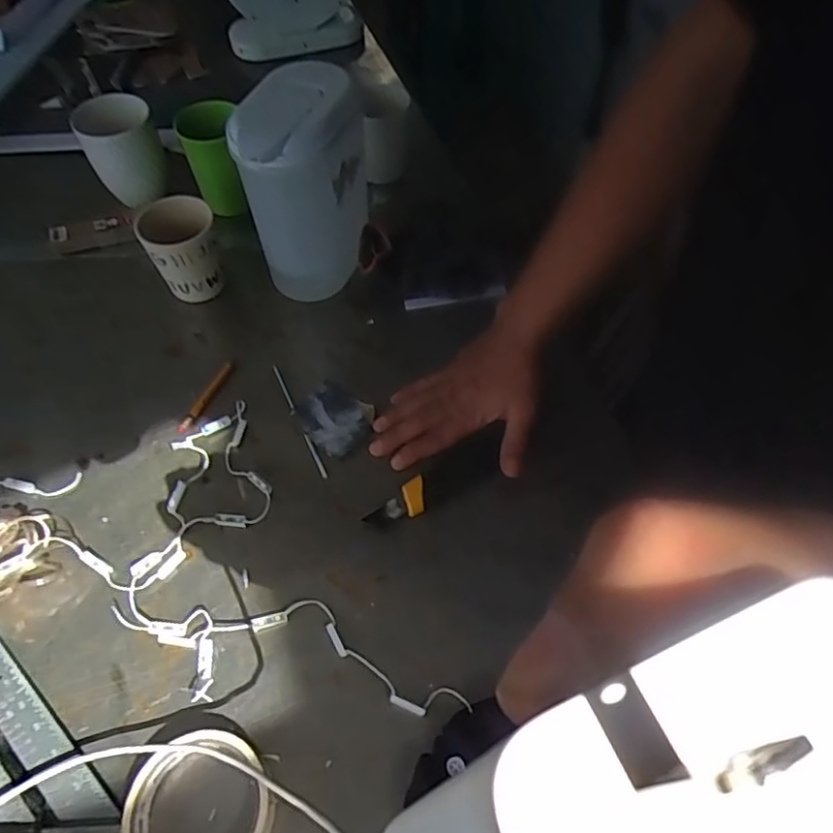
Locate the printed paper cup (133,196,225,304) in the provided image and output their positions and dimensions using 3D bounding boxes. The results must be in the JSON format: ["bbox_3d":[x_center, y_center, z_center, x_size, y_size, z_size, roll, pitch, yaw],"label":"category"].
[{"bbox_3d":[-0.235,-0.169,0.635,0.071,0.093,0.068,-18,58,-10],"label":"printed paper cup"}]

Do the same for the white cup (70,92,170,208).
[{"bbox_3d":[-0.338,-0.307,0.719,0.081,0.100,0.071,-25,59,-14],"label":"white cup"}]

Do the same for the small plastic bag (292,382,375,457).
[{"bbox_3d":[-0.077,0.001,0.577,0.070,0.009,0.061,30,62,20],"label":"small plastic bag"}]

